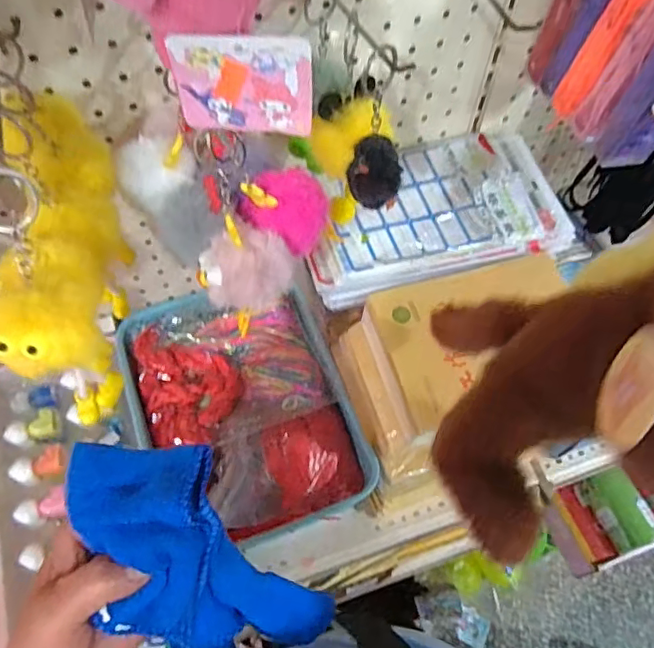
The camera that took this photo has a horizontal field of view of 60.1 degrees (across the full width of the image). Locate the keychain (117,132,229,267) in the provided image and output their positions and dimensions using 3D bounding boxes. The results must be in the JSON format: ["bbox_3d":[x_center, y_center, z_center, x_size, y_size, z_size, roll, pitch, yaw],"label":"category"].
[{"bbox_3d":[-0.102,-0.081,0.375,0.052,0.042,0.089,-28,64,-17],"label":"keychain"}]

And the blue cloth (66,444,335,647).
[{"bbox_3d":[-0.068,0.130,0.294,0.084,0.043,0.162,-43,113,-23],"label":"blue cloth"}]

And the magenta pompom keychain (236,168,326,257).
[{"bbox_3d":[-0.030,-0.078,0.379,0.055,0.044,0.046,20,61,10],"label":"magenta pompom keychain"}]

